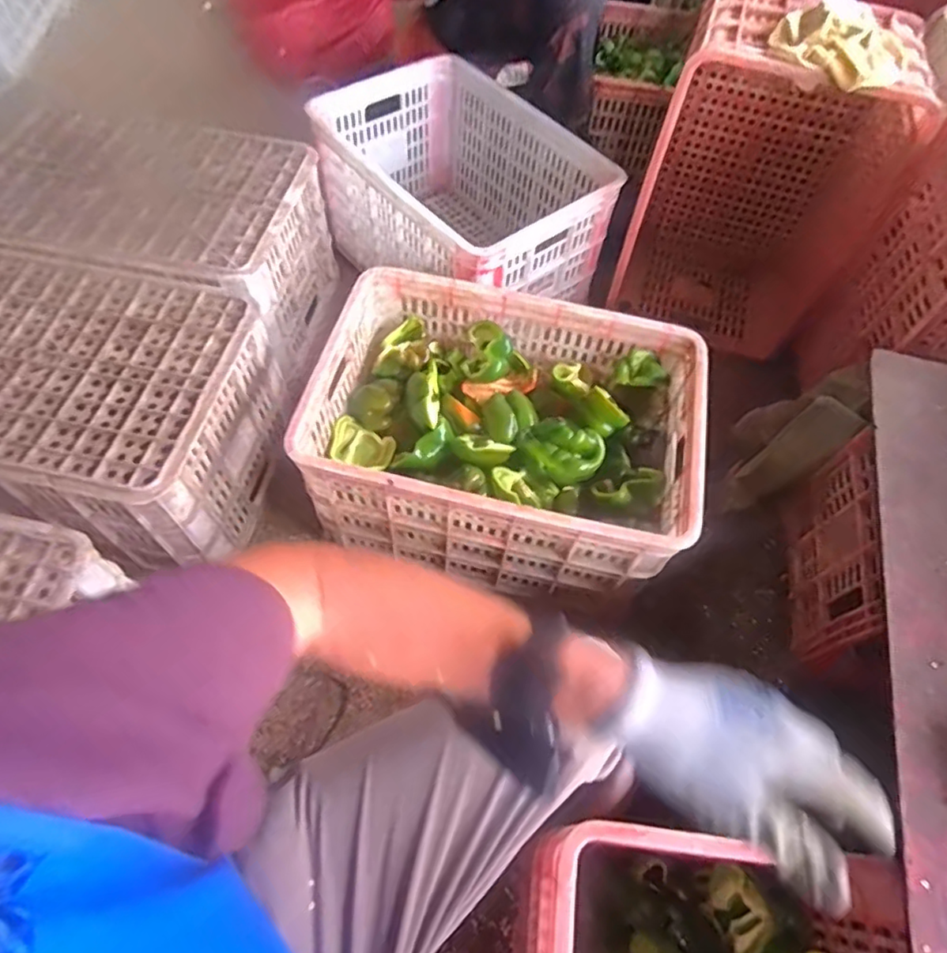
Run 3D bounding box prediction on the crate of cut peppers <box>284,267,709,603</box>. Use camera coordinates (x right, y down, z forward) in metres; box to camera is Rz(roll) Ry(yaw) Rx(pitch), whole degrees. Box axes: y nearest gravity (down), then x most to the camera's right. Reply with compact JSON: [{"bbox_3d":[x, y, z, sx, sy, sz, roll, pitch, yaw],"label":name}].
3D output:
[{"bbox_3d":[0.041,-0.069,0.829,0.484,0.211,0.395,12,60,4],"label":"crate of cut peppers"}]

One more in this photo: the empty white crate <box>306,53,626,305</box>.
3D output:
[{"bbox_3d":[-0.027,-0.535,1.187,0.402,0.303,0.564,-35,68,-21],"label":"empty white crate"}]

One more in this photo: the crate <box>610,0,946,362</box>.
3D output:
[{"bbox_3d":[0.510,-0.525,1.090,0.368,0.524,0.349,22,61,9],"label":"crate"}]

